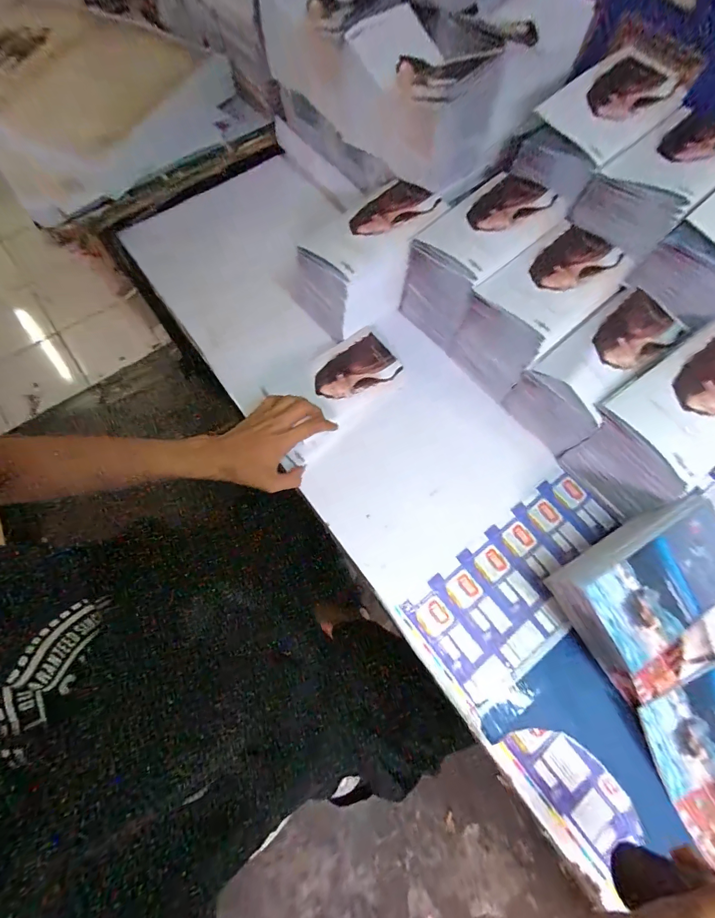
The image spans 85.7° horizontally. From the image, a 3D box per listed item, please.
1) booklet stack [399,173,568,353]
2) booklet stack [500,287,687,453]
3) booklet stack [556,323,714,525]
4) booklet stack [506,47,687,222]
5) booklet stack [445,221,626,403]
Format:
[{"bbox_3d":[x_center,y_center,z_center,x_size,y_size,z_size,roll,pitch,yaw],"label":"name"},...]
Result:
[{"bbox_3d":[0.167,-0.274,0.537,0.177,0.136,0.110,-37,75,-13],"label":"booklet stack"},{"bbox_3d":[0.299,-0.111,0.502,0.167,0.120,0.102,-40,76,-14],"label":"booklet stack"},{"bbox_3d":[0.367,-0.040,0.462,0.173,0.145,0.124,-34,74,-13],"label":"booklet stack"},{"bbox_3d":[0.304,-0.413,0.483,0.185,0.071,0.111,-39,75,-14],"label":"booklet stack"},{"bbox_3d":[0.233,-0.196,0.514,0.178,0.131,0.108,-42,76,-14],"label":"booklet stack"}]

